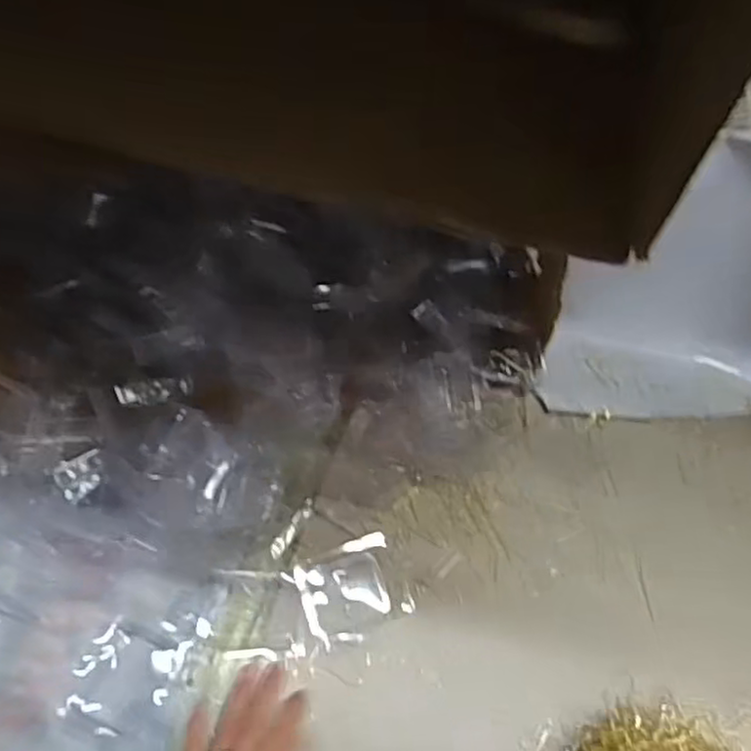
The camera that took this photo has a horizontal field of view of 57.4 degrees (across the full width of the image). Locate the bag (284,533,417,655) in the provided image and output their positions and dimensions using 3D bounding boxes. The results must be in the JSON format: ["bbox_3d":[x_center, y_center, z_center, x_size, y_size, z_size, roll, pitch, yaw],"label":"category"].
[{"bbox_3d":[-0.021,0.183,0.594,0.092,0.024,0.077,-18,57,-17],"label":"bag"}]

